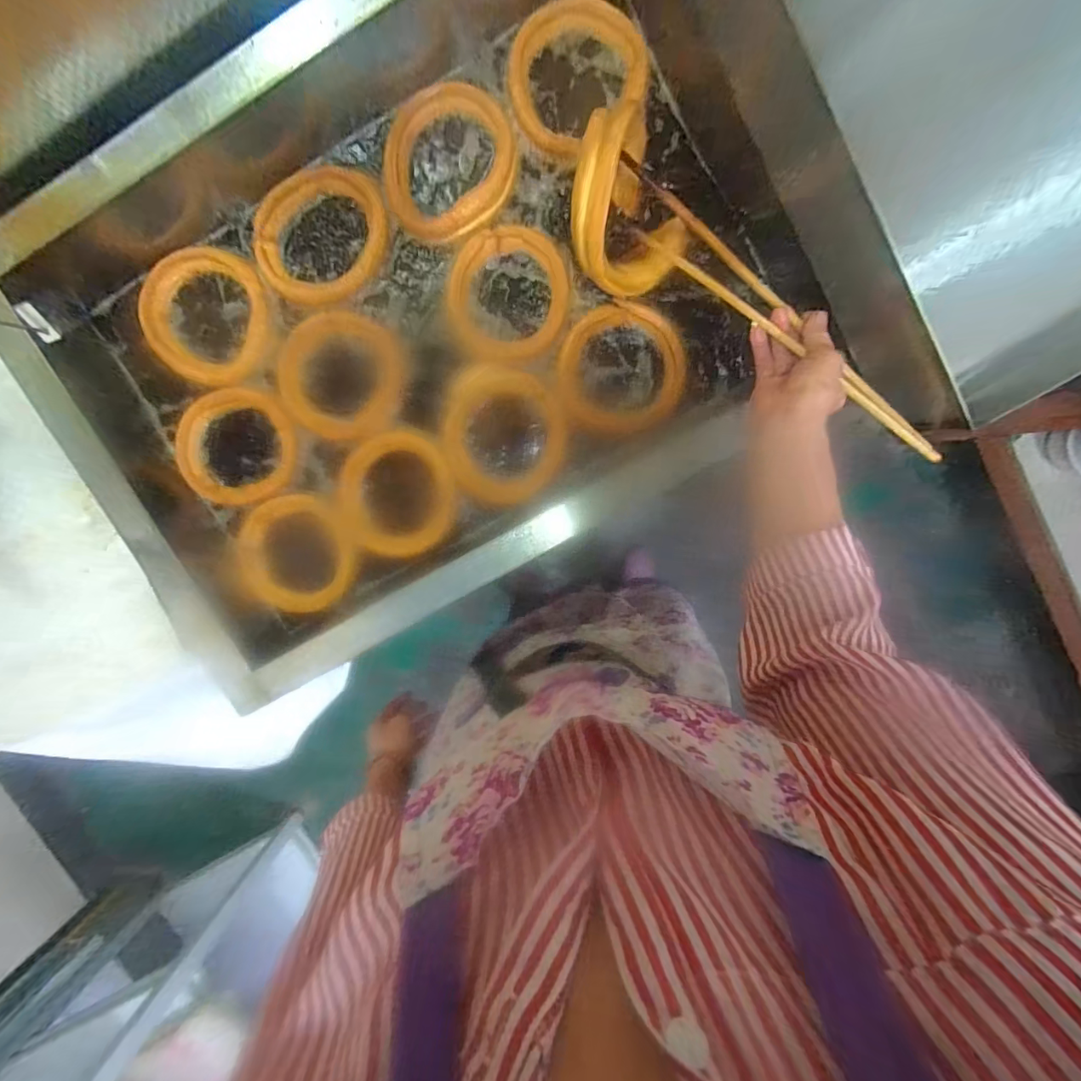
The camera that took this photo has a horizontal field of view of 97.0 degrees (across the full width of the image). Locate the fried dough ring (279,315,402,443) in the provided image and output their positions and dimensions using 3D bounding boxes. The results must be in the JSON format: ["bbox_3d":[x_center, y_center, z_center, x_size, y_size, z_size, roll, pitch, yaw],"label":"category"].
[{"bbox_3d":[-0.245,-0.201,0.589,0.146,0.013,0.145,0,98,2],"label":"fried dough ring"}]

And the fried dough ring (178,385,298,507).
[{"bbox_3d":[-0.378,-0.116,0.594,0.132,0.014,0.143,0,98,2],"label":"fried dough ring"}]

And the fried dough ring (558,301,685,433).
[{"bbox_3d":[0.096,-0.206,0.568,0.145,0.014,0.146,0,98,2],"label":"fried dough ring"}]

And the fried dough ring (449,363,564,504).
[{"bbox_3d":[-0.045,-0.127,0.586,0.145,0.017,0.161,8,98,1],"label":"fried dough ring"}]

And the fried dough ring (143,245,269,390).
[{"bbox_3d":[-0.403,-0.270,0.572,0.140,0.014,0.151,0,98,2],"label":"fried dough ring"}]

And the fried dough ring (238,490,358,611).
[{"bbox_3d":[-0.314,0.016,0.611,0.153,0.014,0.142,0,98,2],"label":"fried dough ring"}]

